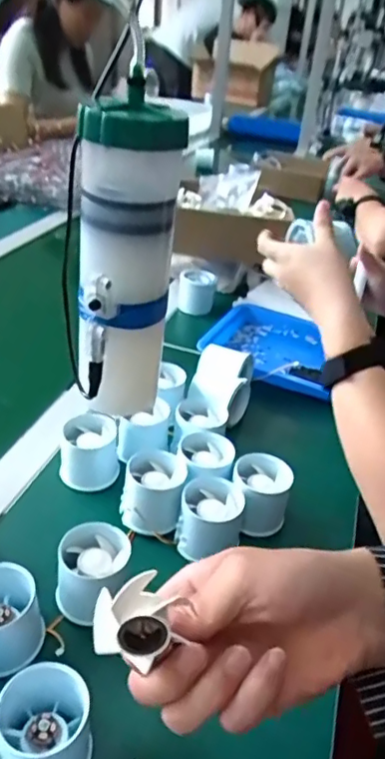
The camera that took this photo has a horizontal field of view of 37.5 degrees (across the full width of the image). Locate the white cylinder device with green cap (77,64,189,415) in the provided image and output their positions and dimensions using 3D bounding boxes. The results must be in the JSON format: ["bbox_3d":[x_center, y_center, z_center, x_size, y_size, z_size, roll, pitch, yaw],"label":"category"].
[{"bbox_3d":[-0.040,-0.064,0.332,0.060,0.173,0.056,2,33,-4],"label":"white cylinder device with green cap"}]

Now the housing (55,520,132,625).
[{"bbox_3d":[-0.072,0.146,0.420,0.052,0.049,0.060,6,33,1],"label":"housing"}]

